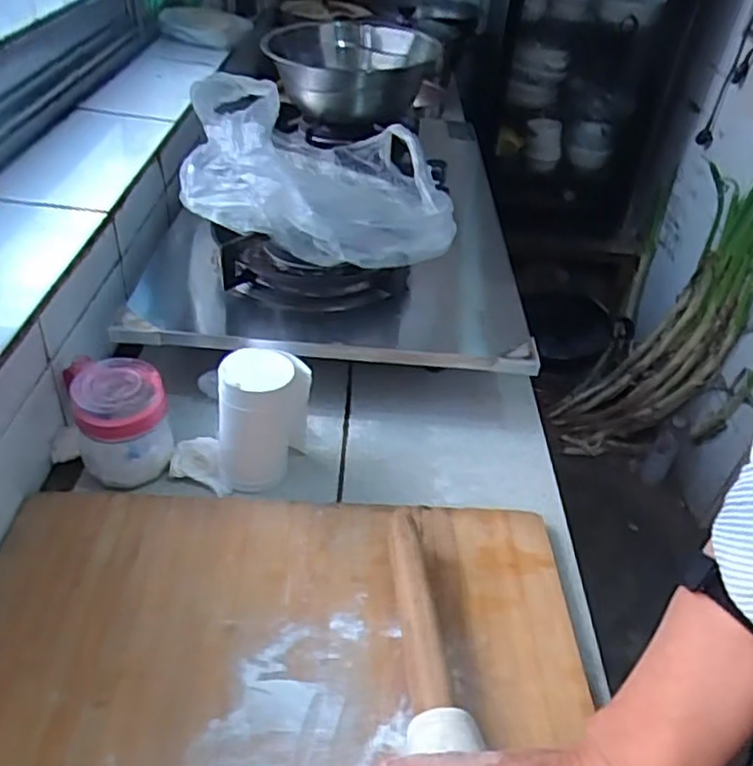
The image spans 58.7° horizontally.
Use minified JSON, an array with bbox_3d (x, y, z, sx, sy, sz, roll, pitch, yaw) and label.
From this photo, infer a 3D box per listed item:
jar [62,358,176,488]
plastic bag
[{"bbox_3d":[-0.238,0.031,0.625,0.078,0.084,0.084,4,39,-3],"label":"jar"},{"bbox_3d":[-0.078,-0.255,0.761,0.271,0.127,0.304,-9,42,-18],"label":"plastic bag"}]

